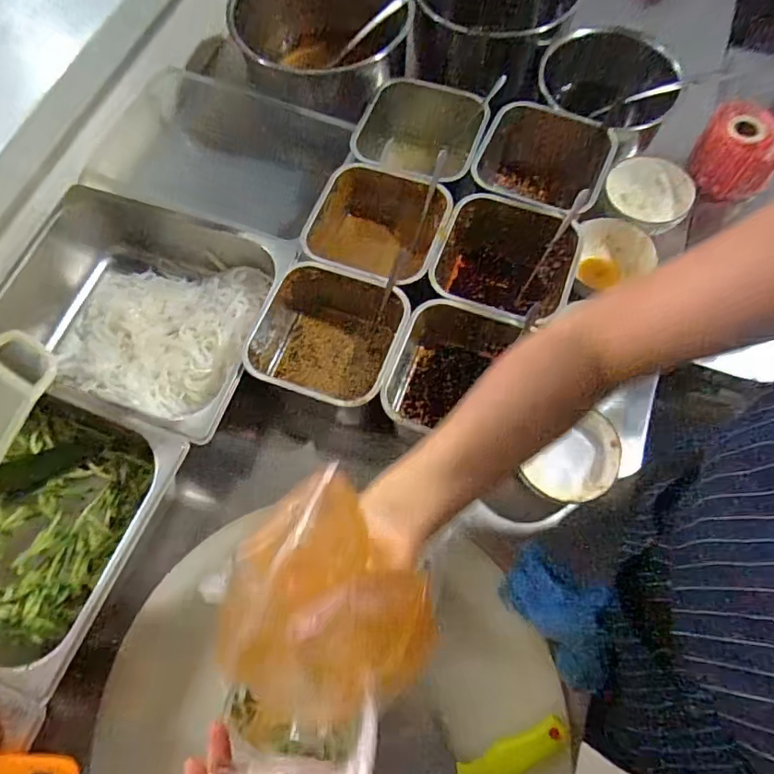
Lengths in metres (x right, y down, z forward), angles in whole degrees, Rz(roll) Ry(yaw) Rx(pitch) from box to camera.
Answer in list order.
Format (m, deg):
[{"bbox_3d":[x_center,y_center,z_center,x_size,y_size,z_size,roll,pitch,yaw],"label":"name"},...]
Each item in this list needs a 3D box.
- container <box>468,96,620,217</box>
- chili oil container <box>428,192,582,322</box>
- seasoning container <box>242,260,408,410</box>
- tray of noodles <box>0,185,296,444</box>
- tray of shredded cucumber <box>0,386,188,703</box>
[{"bbox_3d":[0.205,-0.280,0.751,0.177,0.123,0.165,19,69,9],"label":"container"},{"bbox_3d":[0.145,-0.141,0.684,0.163,0.129,0.168,20,70,9],"label":"chili oil container"},{"bbox_3d":[-0.065,-0.051,0.636,0.157,0.089,0.160,19,69,9],"label":"seasoning container"},{"bbox_3d":[-0.304,-0.092,0.669,0.340,0.091,0.262,18,69,9],"label":"tray of noodles"},{"bbox_3d":[-0.412,0.132,0.590,0.331,0.095,0.264,20,69,9],"label":"tray of shredded cucumber"}]

